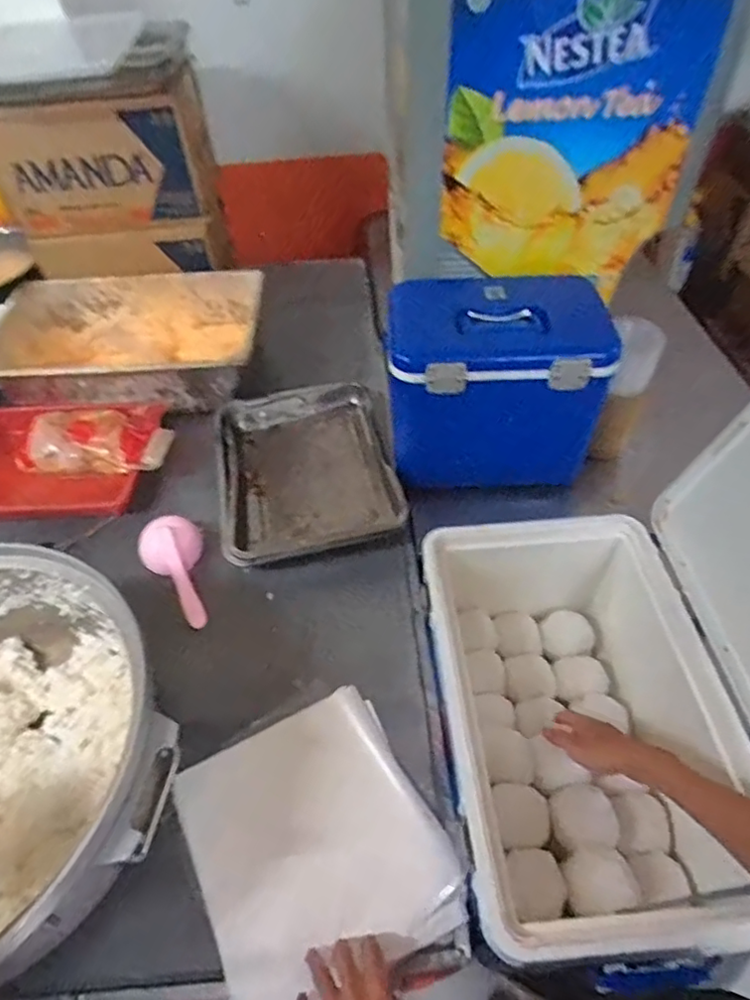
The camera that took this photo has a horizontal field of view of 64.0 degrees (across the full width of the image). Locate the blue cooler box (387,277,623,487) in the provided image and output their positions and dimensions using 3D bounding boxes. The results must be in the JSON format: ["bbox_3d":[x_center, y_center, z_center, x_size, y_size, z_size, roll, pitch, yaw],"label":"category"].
[{"bbox_3d":[0.181,-0.180,0.956,0.307,0.269,0.212,-4,49,-1],"label":"blue cooler box"}]

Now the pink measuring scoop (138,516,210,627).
[{"bbox_3d":[-0.288,0.096,0.916,0.092,0.060,0.183,-34,56,-24],"label":"pink measuring scoop"}]

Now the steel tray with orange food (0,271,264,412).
[{"bbox_3d":[-0.500,-0.308,1.239,0.520,0.157,0.326,0,49,2],"label":"steel tray with orange food"}]

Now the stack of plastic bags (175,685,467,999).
[{"bbox_3d":[-0.072,0.388,0.699,0.257,0.023,0.281,-23,52,-16],"label":"stack of plastic bags"}]

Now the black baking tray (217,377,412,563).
[{"bbox_3d":[-0.126,-0.073,1.032,0.278,0.054,0.373,-11,49,-7],"label":"black baking tray"}]

